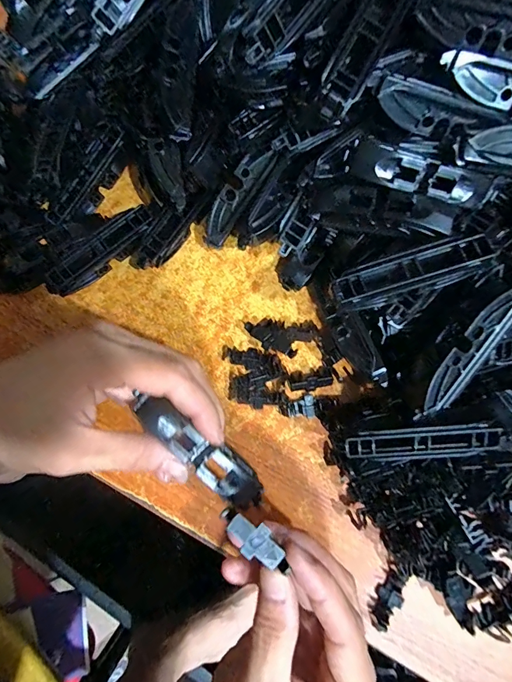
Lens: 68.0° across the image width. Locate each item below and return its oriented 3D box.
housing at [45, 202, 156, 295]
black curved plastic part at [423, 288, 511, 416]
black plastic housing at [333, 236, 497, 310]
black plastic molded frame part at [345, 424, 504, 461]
[{"bbox_3d":[-0.098,-0.056,0.244,0.076,0.019,0.023,-39,81,-6],"label":"housing"},{"bbox_3d":[0.103,0.005,0.181,0.016,0.007,0.071,35,98,7],"label":"black curved plastic part"},{"bbox_3d":[0.074,-0.032,0.186,0.073,0.020,0.020,-15,79,-2],"label":"black plastic housing"},{"bbox_3d":[0.084,0.052,0.191,0.073,0.017,0.016,-5,79,0],"label":"black plastic molded frame part"}]

